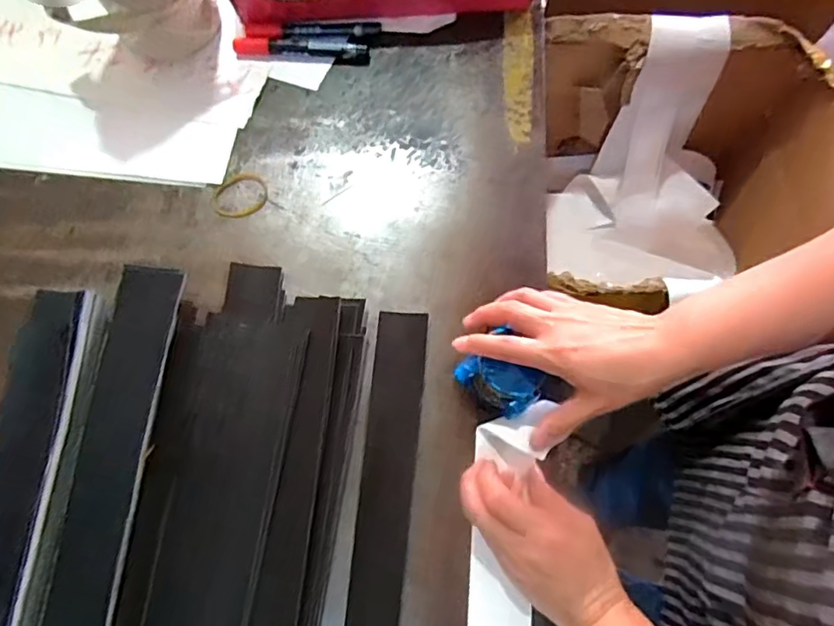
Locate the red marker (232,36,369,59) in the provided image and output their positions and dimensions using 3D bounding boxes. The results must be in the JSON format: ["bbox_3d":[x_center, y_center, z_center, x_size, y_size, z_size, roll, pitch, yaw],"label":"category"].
[{"bbox_3d":[-0.118,-0.266,0.573,0.134,0.011,0.017,3,75,0],"label":"red marker"}]

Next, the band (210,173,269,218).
[{"bbox_3d":[-0.167,-0.110,0.536,0.054,0.004,0.044,-32,78,-9],"label":"band"}]

